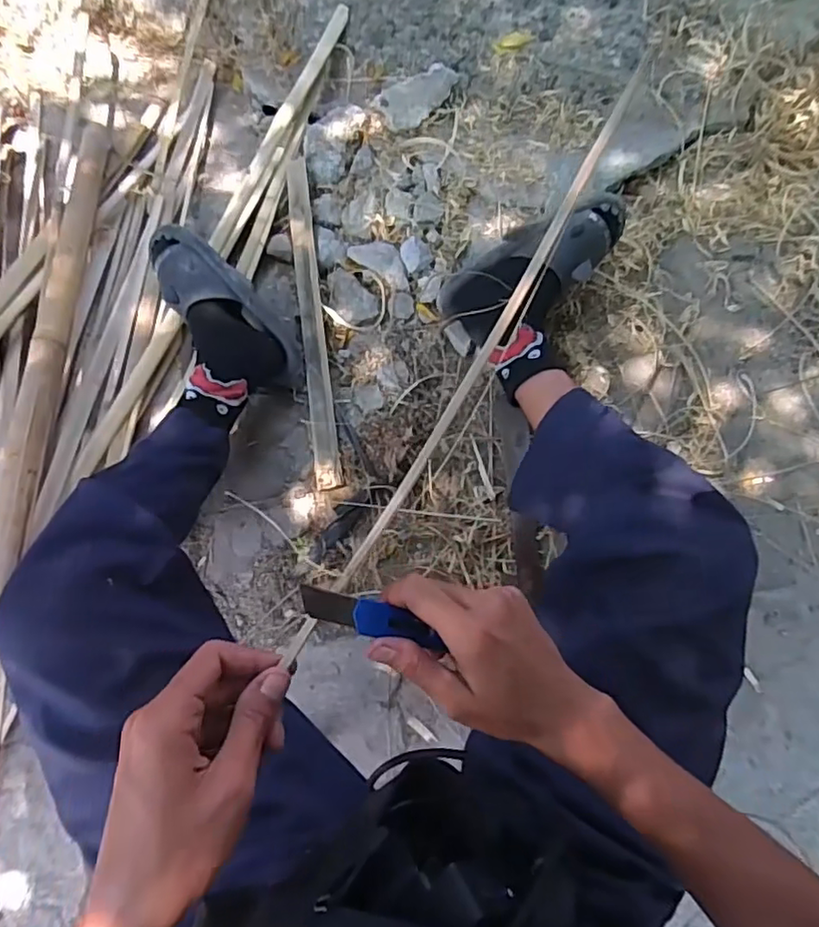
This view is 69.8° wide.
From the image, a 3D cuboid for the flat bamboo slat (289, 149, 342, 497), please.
[{"bbox_3d":[-0.160,-0.244,0.956,0.038,0.011,0.581,-8,76,-1],"label":"flat bamboo slat"}]

